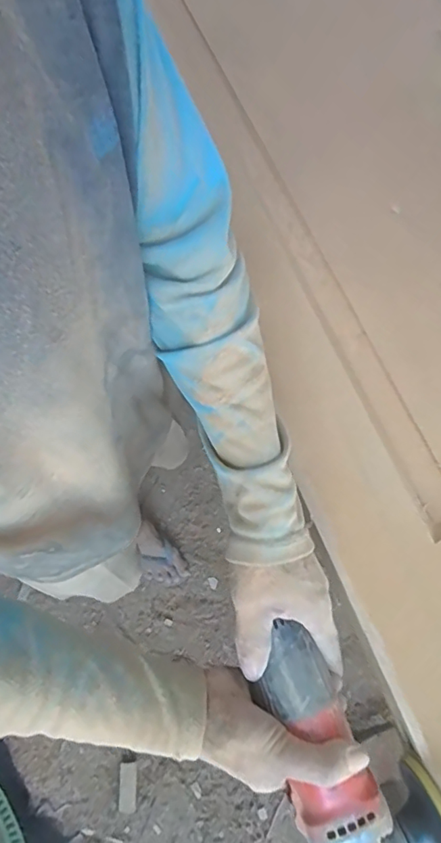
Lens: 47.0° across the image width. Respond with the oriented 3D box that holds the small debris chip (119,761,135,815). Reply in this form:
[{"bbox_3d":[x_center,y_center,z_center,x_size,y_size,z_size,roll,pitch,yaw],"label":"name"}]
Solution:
[{"bbox_3d":[-0.206,0.808,1.120,0.034,0.011,0.097,0,77,-4],"label":"small debris chip"}]

